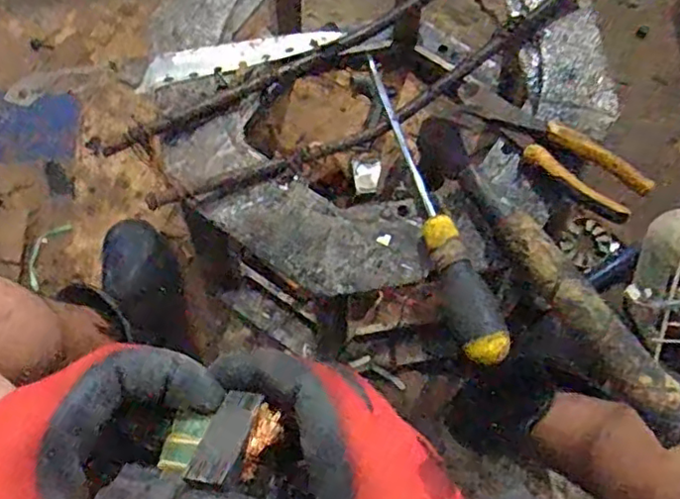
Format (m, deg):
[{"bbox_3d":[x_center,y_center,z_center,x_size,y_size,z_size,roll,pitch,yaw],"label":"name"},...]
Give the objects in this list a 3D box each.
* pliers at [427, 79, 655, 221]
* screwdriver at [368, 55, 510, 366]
[{"bbox_3d":[0.164,-0.085,0.509,0.177,0.016,0.049,37,78,24],"label":"pliers"},{"bbox_3d":[0.069,-0.050,0.512,0.034,0.034,0.305,-15,64,-4],"label":"screwdriver"}]

